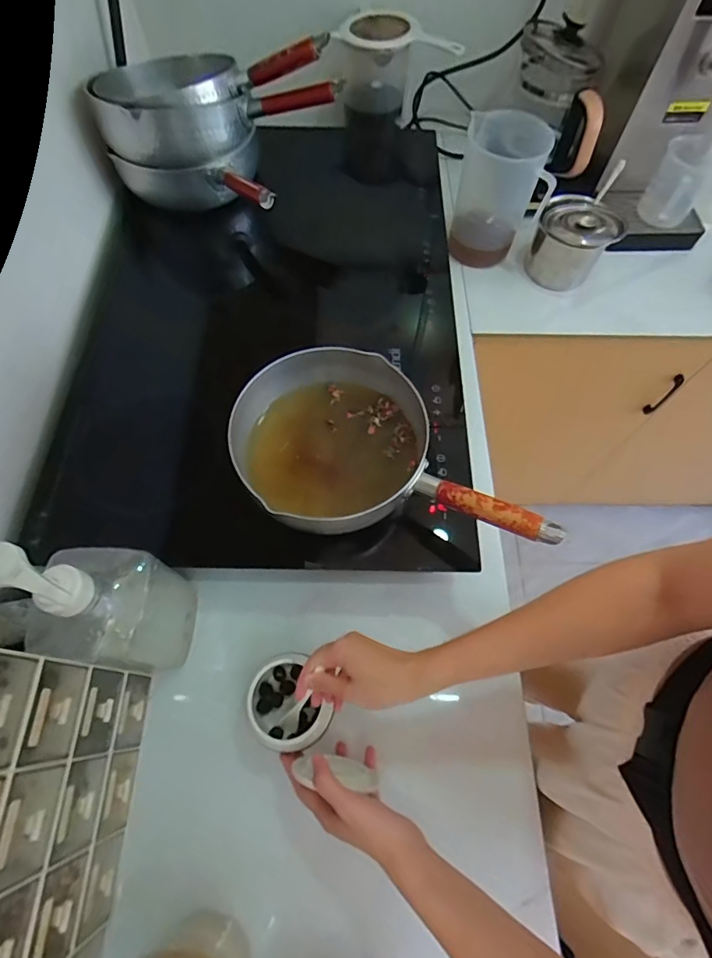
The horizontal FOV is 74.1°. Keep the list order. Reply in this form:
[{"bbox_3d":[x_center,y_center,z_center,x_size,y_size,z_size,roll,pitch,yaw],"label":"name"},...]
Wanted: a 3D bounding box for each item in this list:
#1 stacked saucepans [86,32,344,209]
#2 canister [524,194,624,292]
[{"bbox_3d":[-0.237,-0.567,0.759,0.367,0.197,0.229,26,67,12],"label":"stacked saucepans"},{"bbox_3d":[0.394,-0.431,0.868,0.131,0.118,0.132,20,66,9],"label":"canister"}]

